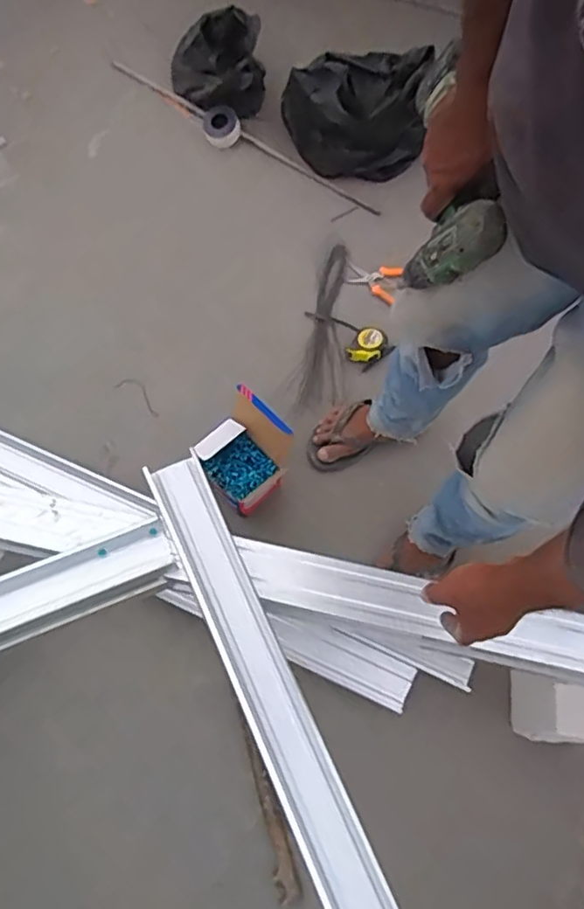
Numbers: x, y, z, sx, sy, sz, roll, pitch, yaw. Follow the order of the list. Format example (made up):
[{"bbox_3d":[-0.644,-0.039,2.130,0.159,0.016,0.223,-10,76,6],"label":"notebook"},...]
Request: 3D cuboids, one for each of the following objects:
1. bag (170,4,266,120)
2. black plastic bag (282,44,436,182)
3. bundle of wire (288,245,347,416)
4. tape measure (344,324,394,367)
[{"bbox_3d":[-0.166,-0.953,1.530,0.196,0.167,0.217,-37,73,-15],"label":"bag"},{"bbox_3d":[0.149,-0.789,1.443,0.328,0.241,0.236,-6,68,-4],"label":"black plastic bag"},{"bbox_3d":[0.064,-0.282,1.364,0.098,0.028,0.418,5,66,-1],"label":"bundle of wire"},{"bbox_3d":[0.160,-0.229,1.314,0.080,0.034,0.079,-42,75,-16],"label":"tape measure"}]

